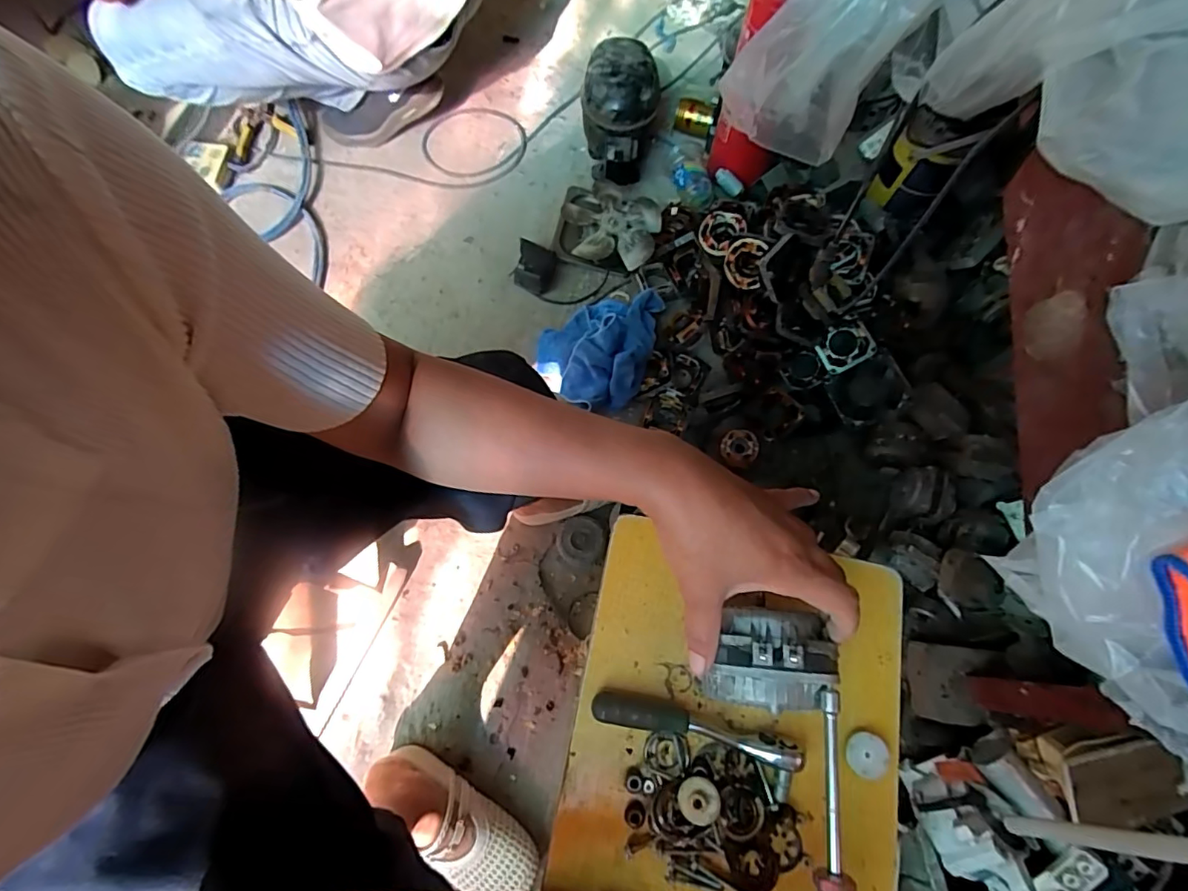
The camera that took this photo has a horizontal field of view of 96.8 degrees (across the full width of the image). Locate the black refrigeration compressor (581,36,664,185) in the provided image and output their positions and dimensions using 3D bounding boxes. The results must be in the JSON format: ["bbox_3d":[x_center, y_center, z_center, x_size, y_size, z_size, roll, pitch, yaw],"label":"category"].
[{"bbox_3d":[0.045,-0.624,1.023,0.141,0.168,0.187,7,71,0],"label":"black refrigeration compressor"}]

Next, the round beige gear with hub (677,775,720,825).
[{"bbox_3d":[0.072,0.243,0.360,0.028,0.007,0.027,1,71,-2],"label":"round beige gear with hub"}]

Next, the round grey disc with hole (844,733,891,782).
[{"bbox_3d":[0.196,0.221,0.377,0.027,0.006,0.028,1,71,-2],"label":"round grey disc with hole"}]

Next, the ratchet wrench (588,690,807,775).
[{"bbox_3d":[0.074,0.205,0.384,0.151,0.024,0.023,13,71,2],"label":"ratchet wrench"}]

